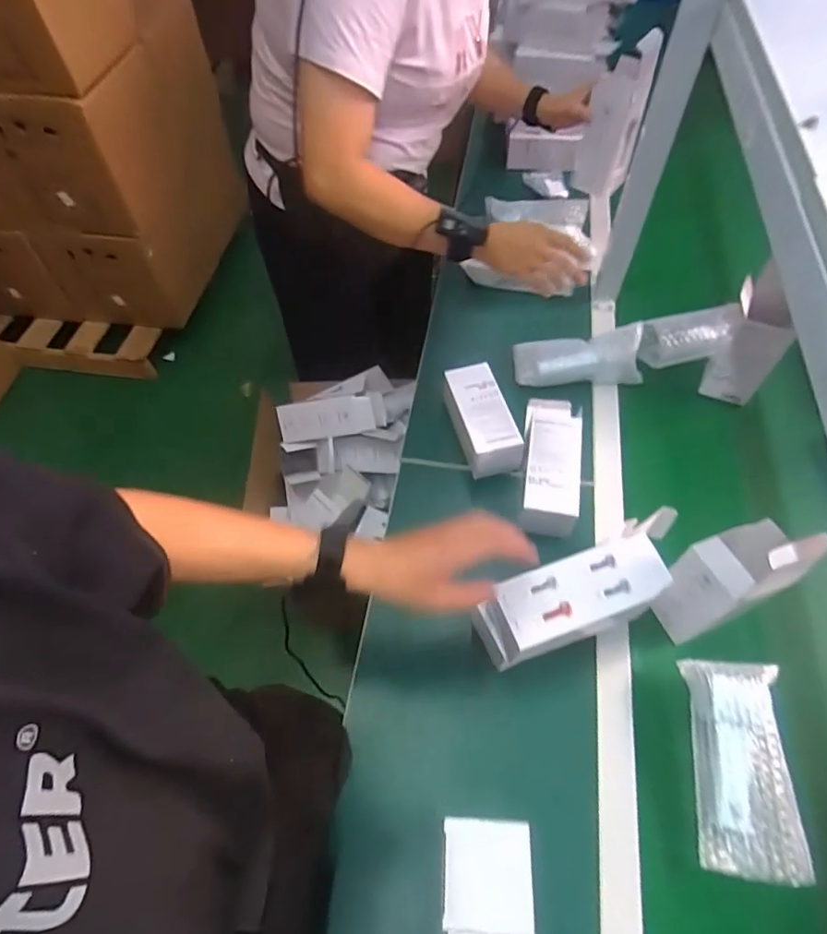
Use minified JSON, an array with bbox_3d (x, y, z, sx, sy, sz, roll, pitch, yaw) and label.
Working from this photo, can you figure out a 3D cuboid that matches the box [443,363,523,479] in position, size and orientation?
[{"bbox_3d":[0.104,-0.073,0.826,0.076,0.070,0.173,-14,55,-10],"label":"box"}]

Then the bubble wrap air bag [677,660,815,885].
[{"bbox_3d":[0.356,0.319,0.576,0.094,0.046,0.203,6,54,4],"label":"bubble wrap air bag"}]

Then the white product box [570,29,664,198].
[{"bbox_3d":[0.360,-0.615,0.957,0.105,0.261,0.038,36,65,17],"label":"white product box"}]

